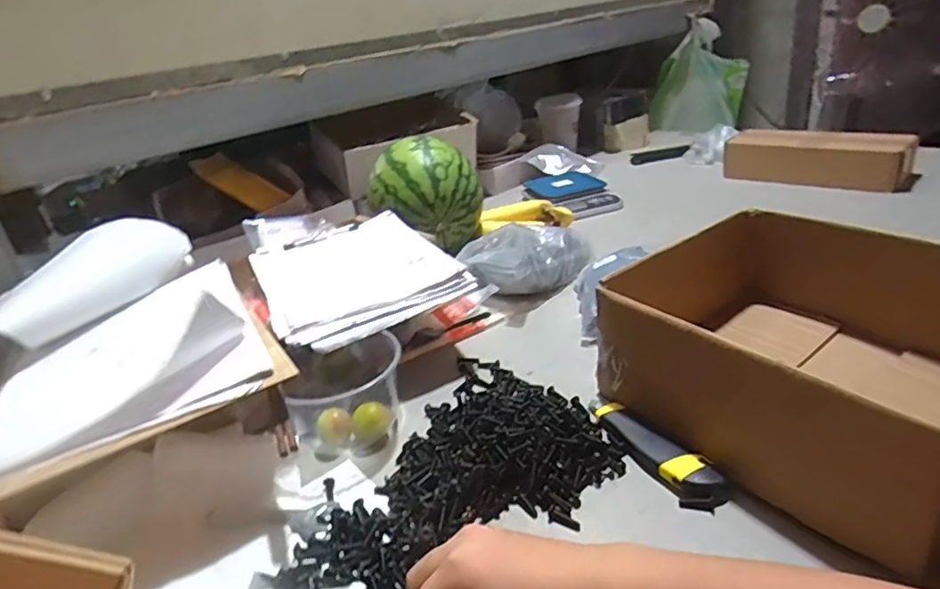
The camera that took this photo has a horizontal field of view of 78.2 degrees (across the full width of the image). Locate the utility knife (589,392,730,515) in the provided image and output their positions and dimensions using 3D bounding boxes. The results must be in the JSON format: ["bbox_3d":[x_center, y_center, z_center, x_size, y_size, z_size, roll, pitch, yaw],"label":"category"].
[{"bbox_3d":[0.165,0.139,0.536,0.041,0.020,0.164,-20,29,-22],"label":"utility knife"}]

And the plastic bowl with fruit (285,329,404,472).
[{"bbox_3d":[-0.128,0.099,0.610,0.116,0.080,0.143,-2,27,11],"label":"plastic bowl with fruit"}]

